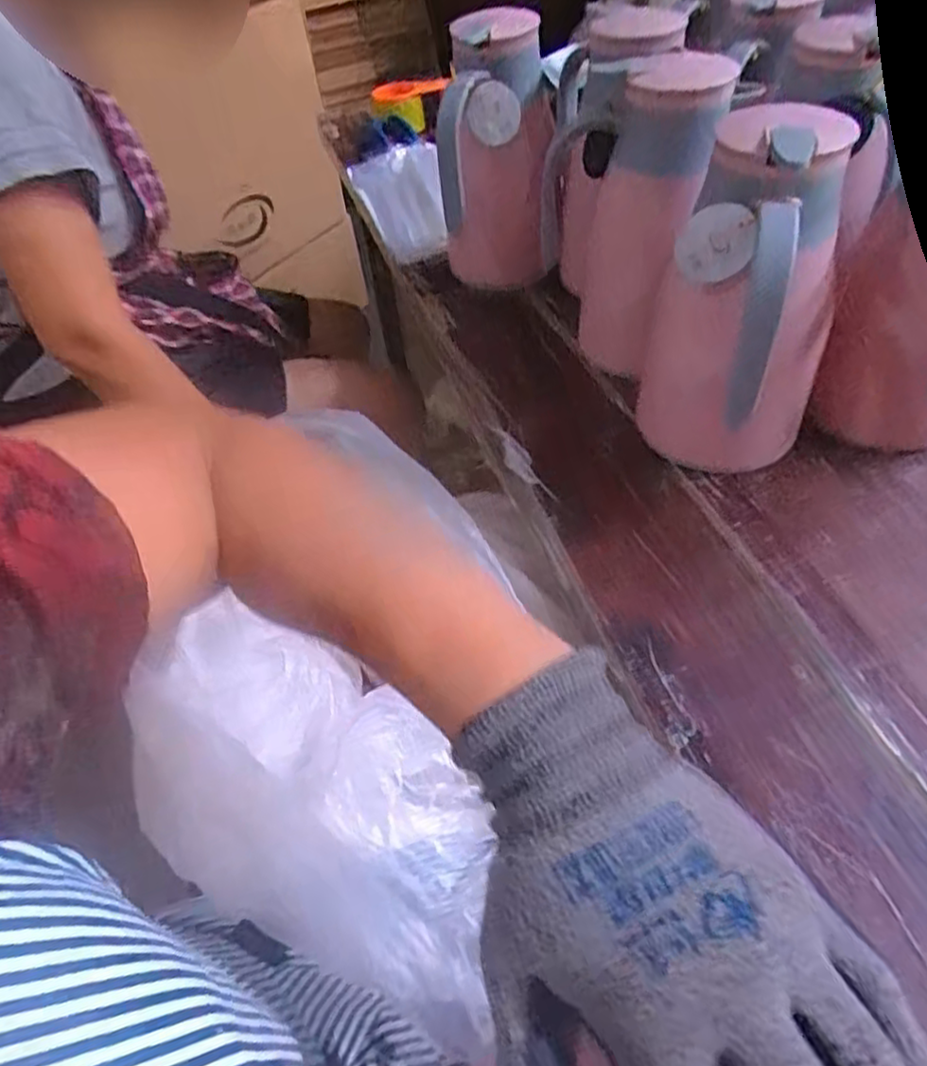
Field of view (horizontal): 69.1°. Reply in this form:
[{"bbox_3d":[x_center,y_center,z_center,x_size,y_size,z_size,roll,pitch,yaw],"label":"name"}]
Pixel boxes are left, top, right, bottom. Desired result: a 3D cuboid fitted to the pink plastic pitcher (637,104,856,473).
[{"bbox_3d":[0.210,-0.172,0.518,0.095,0.261,0.122,-27,52,-17],"label":"pink plastic pitcher"}]

